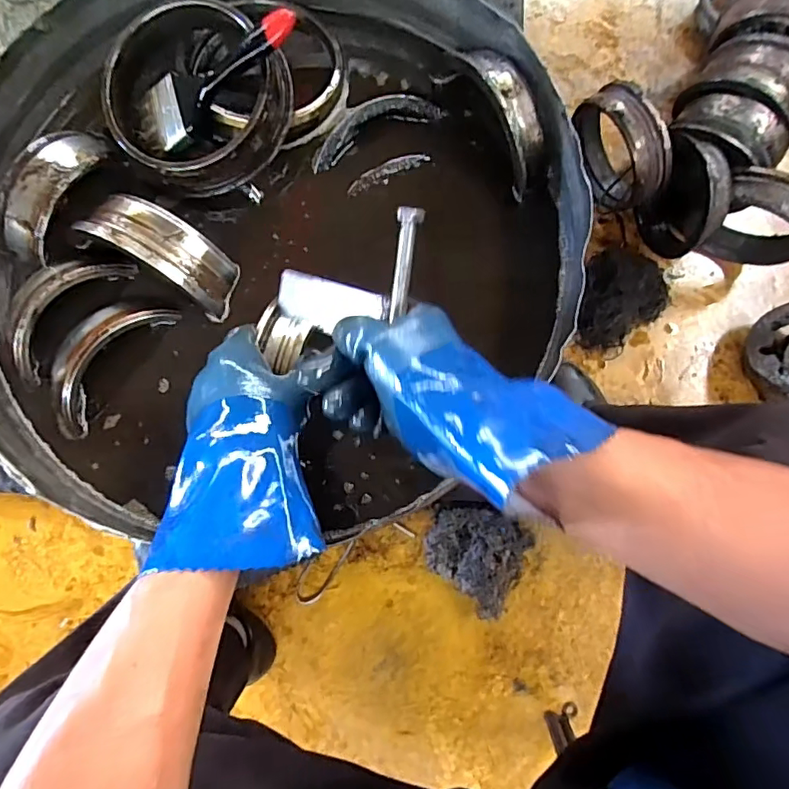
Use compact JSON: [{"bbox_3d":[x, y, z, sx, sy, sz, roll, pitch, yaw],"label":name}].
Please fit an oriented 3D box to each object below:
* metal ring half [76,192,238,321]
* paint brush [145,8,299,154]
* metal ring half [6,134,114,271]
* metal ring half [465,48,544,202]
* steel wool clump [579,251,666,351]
[{"bbox_3d":[-0.211,-0.134,0.490,0.144,0.048,0.060,36,83,-18],"label":"metal ring half"},{"bbox_3d":[-0.162,-0.290,0.483,0.178,0.031,0.067,-22,82,26],"label":"paint brush"},{"bbox_3d":[-0.332,-0.199,0.503,0.060,0.041,0.142,28,81,5],"label":"metal ring half"},{"bbox_3d":[0.112,-0.262,0.498,0.049,0.045,0.141,-23,102,-3],"label":"metal ring half"},{"bbox_3d":[0.383,-0.160,0.867,0.140,0.066,0.160,3,83,0],"label":"steel wool clump"}]

